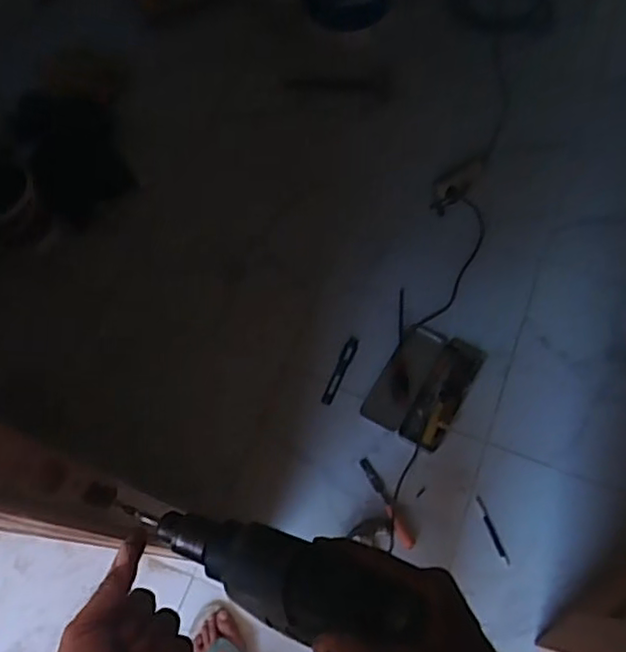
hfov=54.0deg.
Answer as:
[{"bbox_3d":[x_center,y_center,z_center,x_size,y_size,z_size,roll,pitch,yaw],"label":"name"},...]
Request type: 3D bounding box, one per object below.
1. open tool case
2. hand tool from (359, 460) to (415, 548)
[{"bbox_3d":[0.263,0.134,1.460,0.194,0.032,0.283,27,71,13],"label":"open tool case"},{"bbox_3d":[0.166,0.387,1.357,0.029,0.015,0.212,-25,68,-8],"label":"hand tool"}]

